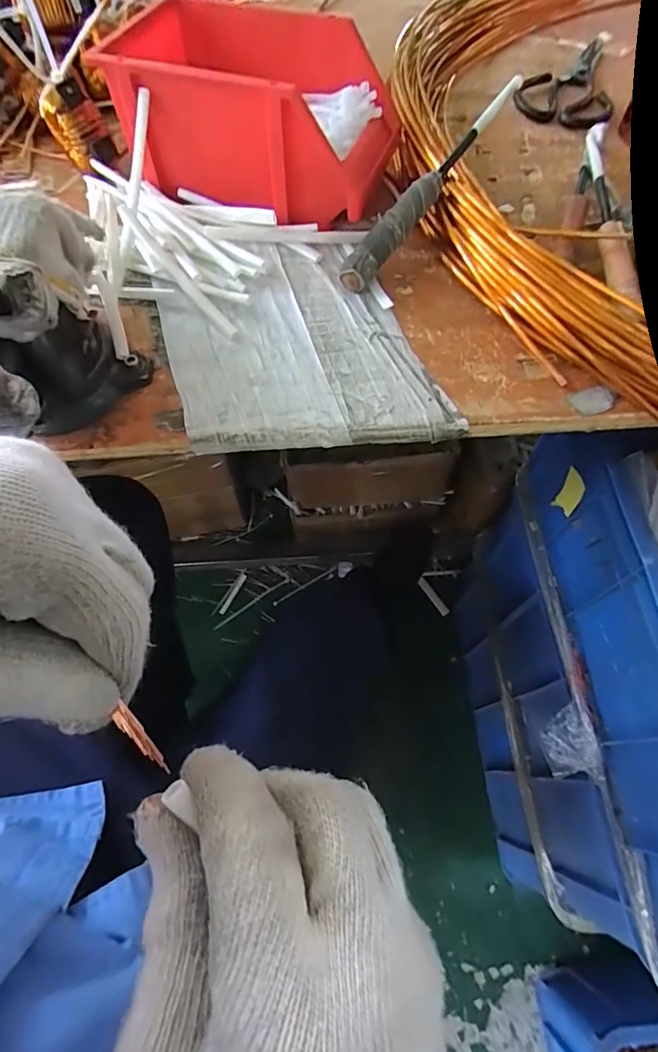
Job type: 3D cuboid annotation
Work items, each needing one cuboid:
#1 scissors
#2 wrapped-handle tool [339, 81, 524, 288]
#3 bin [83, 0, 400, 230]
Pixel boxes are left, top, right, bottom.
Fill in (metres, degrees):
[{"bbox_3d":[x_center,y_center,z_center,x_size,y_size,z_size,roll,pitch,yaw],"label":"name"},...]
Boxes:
[{"bbox_3d":[0.306,-0.551,0.600,0.110,0.021,0.249,25,66,12],"label":"scissors"},{"bbox_3d":[0.098,-0.317,0.448,0.024,0.027,0.260,35,81,16],"label":"wrapped-handle tool"},{"bbox_3d":[-0.060,-0.395,0.459,0.235,0.092,0.176,20,65,9],"label":"bin"}]

